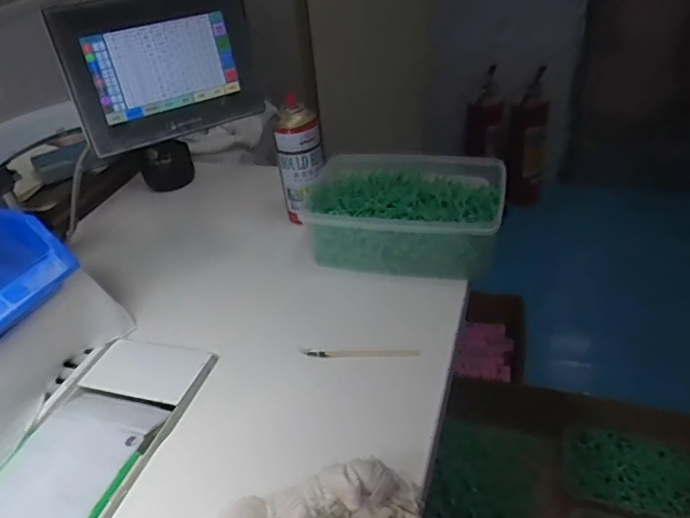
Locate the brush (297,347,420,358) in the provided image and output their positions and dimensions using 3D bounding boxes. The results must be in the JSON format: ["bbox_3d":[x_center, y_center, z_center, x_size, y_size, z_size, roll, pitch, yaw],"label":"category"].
[{"bbox_3d":[0.015,0.104,0.628,0.129,0.012,0.010,-1,36,7],"label":"brush"}]

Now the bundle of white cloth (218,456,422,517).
[{"bbox_3d":[-0.021,0.195,0.457,0.158,0.049,0.074,-6,36,-1],"label":"bundle of white cloth"}]

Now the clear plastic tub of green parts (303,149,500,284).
[{"bbox_3d":[0.082,-0.064,0.773,0.250,0.084,0.189,6,38,16],"label":"clear plastic tub of green parts"}]

